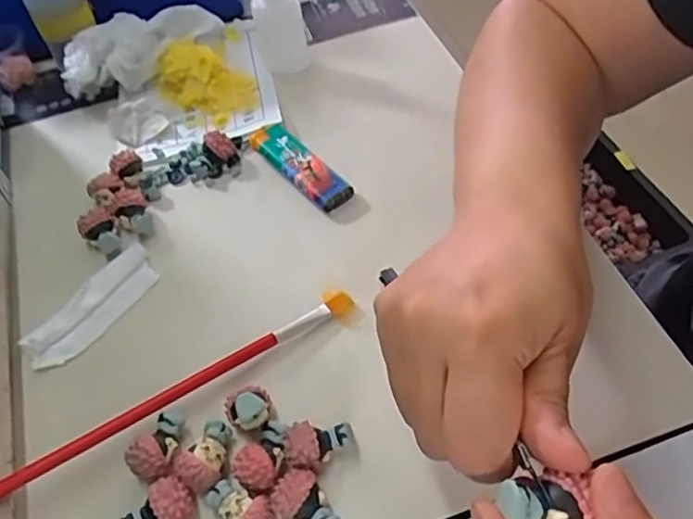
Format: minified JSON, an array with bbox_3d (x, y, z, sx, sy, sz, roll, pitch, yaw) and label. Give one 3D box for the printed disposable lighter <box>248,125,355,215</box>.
[{"bbox_3d":[-0.029,-0.056,0.384,0.021,0.013,0.078,-33,57,-23],"label":"printed disposable lighter"}]

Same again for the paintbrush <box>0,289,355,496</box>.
[{"bbox_3d":[-0.102,0.072,0.281,0.245,0.010,0.011,-28,55,-20],"label":"paintbrush"}]

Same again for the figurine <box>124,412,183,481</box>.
[{"bbox_3d":[-0.083,0.081,0.280,0.017,0.022,0.030,8,51,8],"label":"figurine"}]

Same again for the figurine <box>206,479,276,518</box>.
[{"bbox_3d":[-0.041,0.102,0.259,0.019,0.018,0.032,-30,56,-21],"label":"figurine"}]

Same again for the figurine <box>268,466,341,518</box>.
[{"bbox_3d":[-0.017,0.101,0.258,0.020,0.017,0.032,-26,55,-18],"label":"figurine"}]

